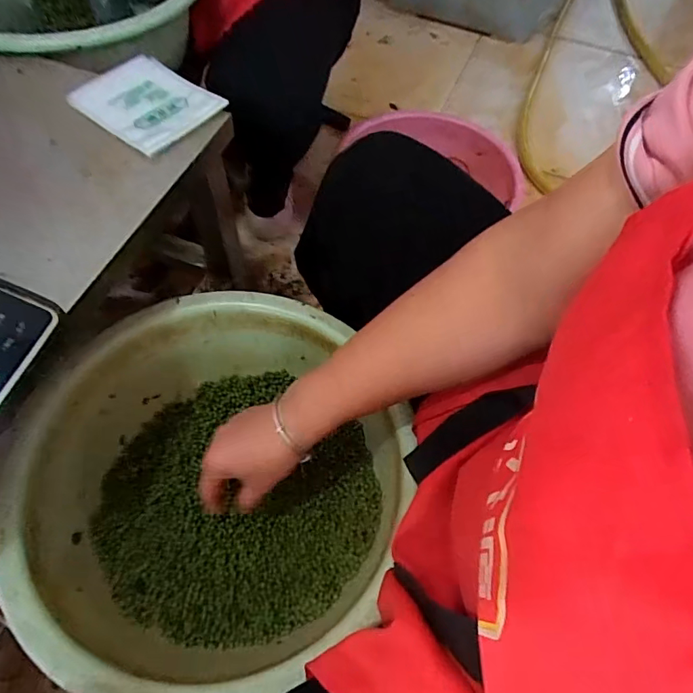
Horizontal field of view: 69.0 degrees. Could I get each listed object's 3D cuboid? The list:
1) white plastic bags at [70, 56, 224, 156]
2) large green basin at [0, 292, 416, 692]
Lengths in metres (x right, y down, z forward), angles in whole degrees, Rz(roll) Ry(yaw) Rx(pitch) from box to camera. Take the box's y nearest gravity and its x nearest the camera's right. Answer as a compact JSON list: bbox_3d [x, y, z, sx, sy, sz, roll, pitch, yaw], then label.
[{"bbox_3d":[-0.218,-0.265,0.540,0.144,0.013,0.105,35,64,17],"label":"white plastic bags"},{"bbox_3d":[-0.127,0.135,0.515,0.348,0.126,0.368,1,60,-2],"label":"large green basin"}]

